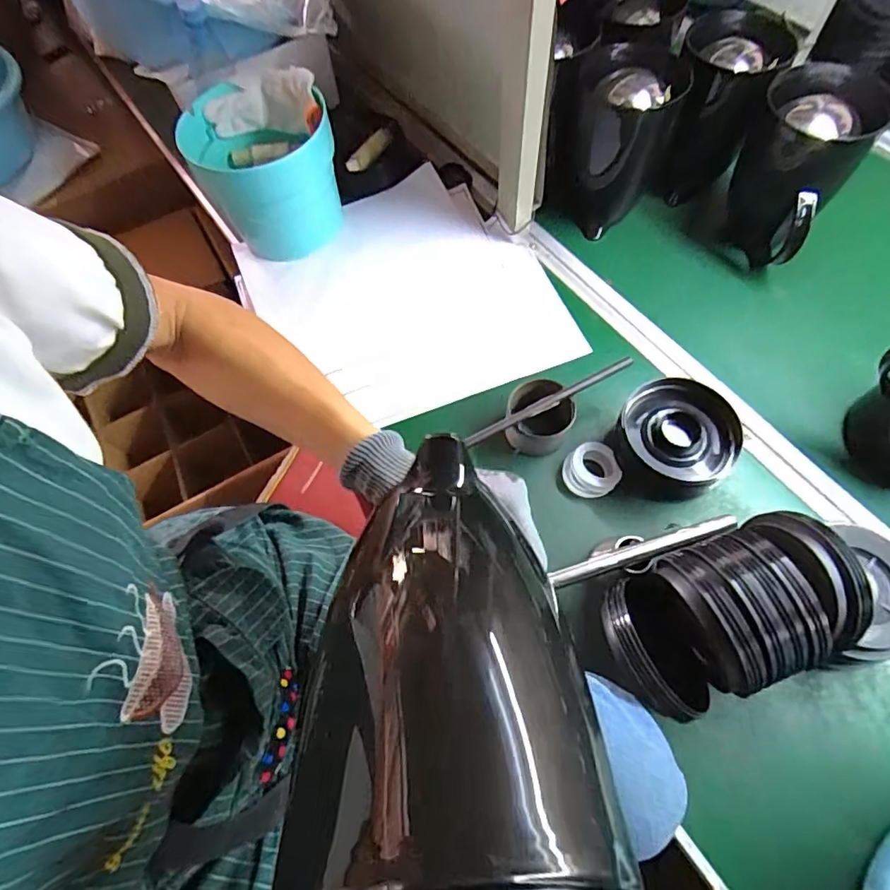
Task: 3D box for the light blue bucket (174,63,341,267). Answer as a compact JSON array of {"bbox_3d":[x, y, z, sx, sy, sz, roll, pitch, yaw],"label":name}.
[{"bbox_3d":[-0.248,-0.391,0.737,0.180,0.169,0.197,-1,64,2],"label":"light blue bucket"}]

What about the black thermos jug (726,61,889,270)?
[{"bbox_3d":[0.429,-0.340,0.662,0.126,0.212,0.155,31,69,16],"label":"black thermos jug"}]

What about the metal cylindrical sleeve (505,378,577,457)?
[{"bbox_3d":[0.106,-0.029,0.602,0.072,0.066,0.079,-1,64,2],"label":"metal cylindrical sleeve"}]

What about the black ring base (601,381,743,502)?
[{"bbox_3d":[0.249,-0.003,0.580,0.123,0.067,0.120,31,69,16],"label":"black ring base"}]

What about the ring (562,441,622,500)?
[{"bbox_3d":[0.167,0.028,0.593,0.058,0.021,0.060,-1,64,2],"label":"ring"}]

